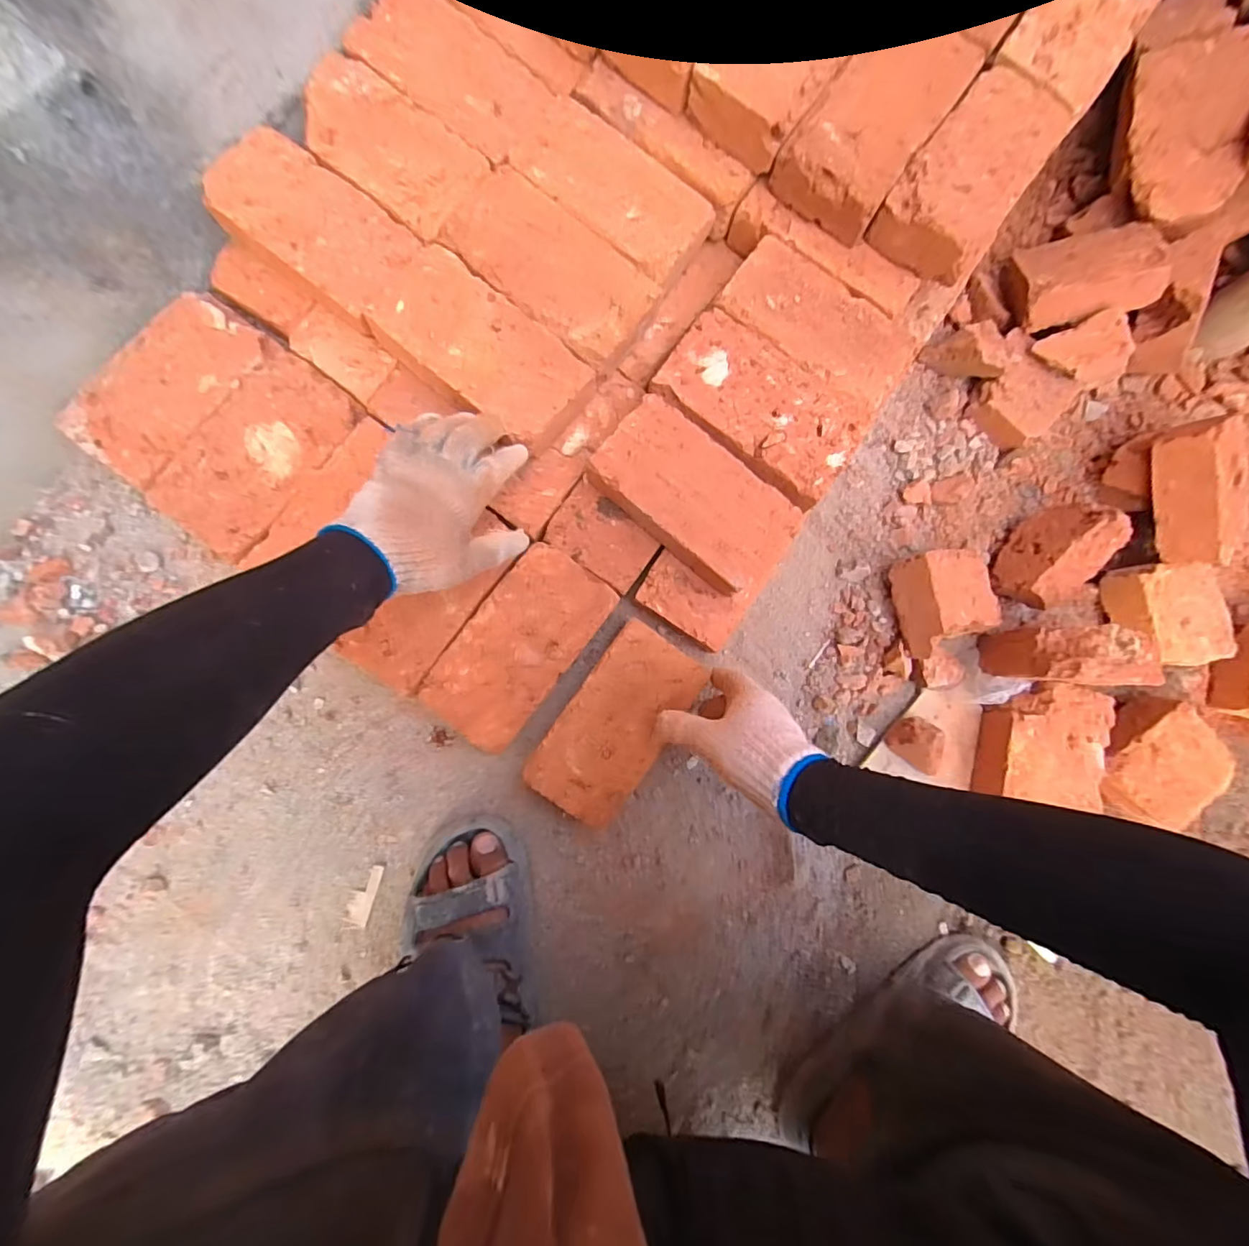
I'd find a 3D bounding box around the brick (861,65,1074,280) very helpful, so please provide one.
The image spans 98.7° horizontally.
[{"bbox_3d":[0.333,-0.431,0.516,0.109,0.050,0.191,33,83,-1],"label":"brick"}]

